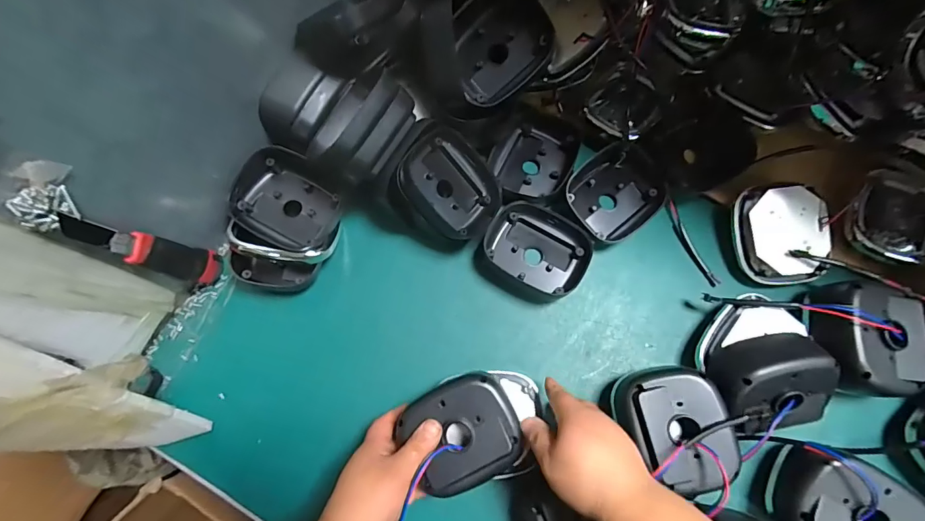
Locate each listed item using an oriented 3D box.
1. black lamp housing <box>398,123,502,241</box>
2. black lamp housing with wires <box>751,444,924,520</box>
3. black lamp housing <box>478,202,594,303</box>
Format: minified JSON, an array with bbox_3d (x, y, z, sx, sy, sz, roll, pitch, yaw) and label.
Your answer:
[{"bbox_3d":[-0.015,-0.084,0.487,0.134,0.030,0.101,49,64,-23],"label":"black lamp housing"},{"bbox_3d":[0.355,0.233,0.395,0.111,0.066,0.094,24,75,9],"label":"black lamp housing with wires"},{"bbox_3d":[0.087,-0.011,0.505,0.120,0.038,0.108,23,75,8],"label":"black lamp housing"}]

